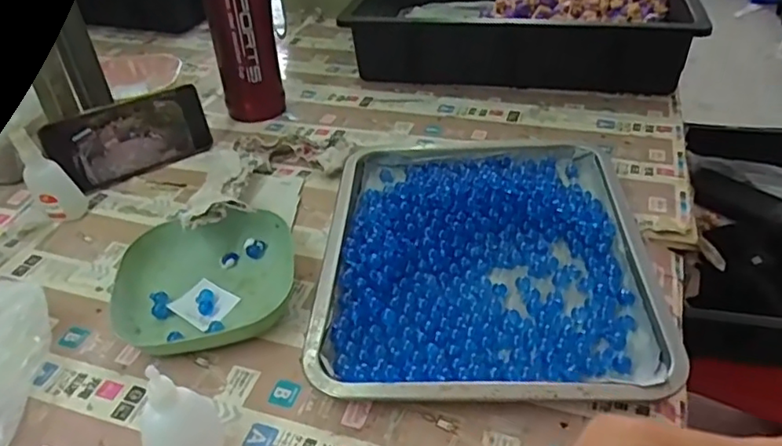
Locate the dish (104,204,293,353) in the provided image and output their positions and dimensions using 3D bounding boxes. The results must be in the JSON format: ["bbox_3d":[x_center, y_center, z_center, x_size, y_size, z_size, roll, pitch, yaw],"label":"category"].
[{"bbox_3d":[-0.155,0.048,0.504,0.142,0.039,0.133,-3,38,2],"label":"dish"}]

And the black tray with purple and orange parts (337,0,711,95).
[{"bbox_3d":[0.175,-0.303,0.884,0.464,0.088,0.309,10,37,12],"label":"black tray with purple and orange parts"}]

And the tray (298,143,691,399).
[{"bbox_3d":[0.079,0.022,0.520,0.266,0.033,0.305,0,39,5],"label":"tray"}]

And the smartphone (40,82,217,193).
[{"bbox_3d":[-0.280,-0.093,0.654,0.164,0.078,0.008,-26,26,-31],"label":"smartphone"}]

